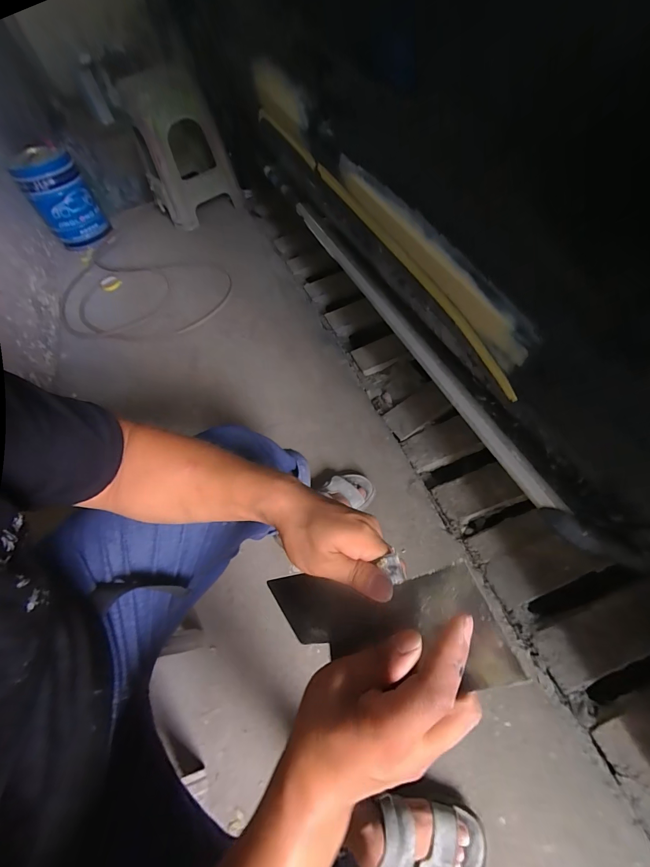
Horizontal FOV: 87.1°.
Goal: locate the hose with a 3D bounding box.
[{"bbox_3d":[-0.758,-0.593,1.423,0.761,0.049,0.559,14,60,13],"label":"hose"}]

